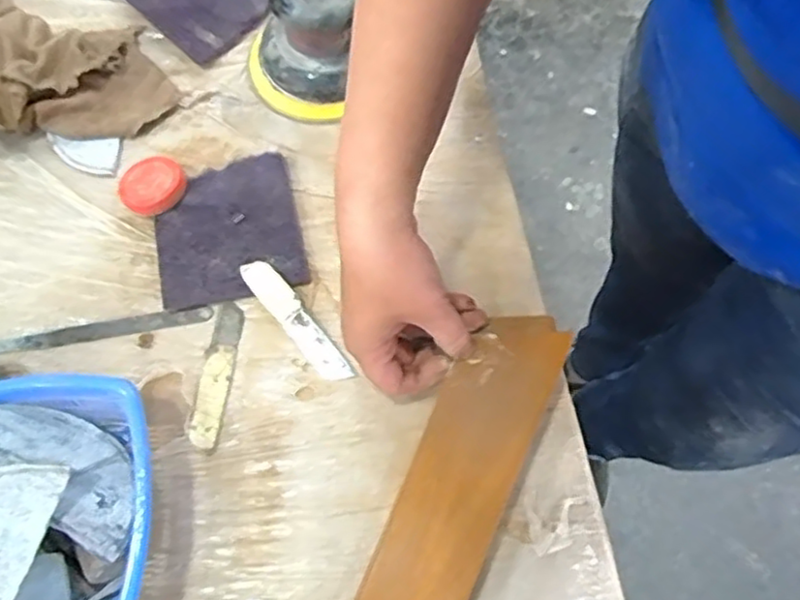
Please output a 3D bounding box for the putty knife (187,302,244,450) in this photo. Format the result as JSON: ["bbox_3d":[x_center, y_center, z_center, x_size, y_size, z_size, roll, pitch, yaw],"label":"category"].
[{"bbox_3d":[-0.122,0.049,0.448,0.021,0.004,0.096,9,70,4],"label":"putty knife"}]

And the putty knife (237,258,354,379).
[{"bbox_3d":[-0.070,0.014,0.459,0.021,0.007,0.102,-39,87,-12],"label":"putty knife"}]

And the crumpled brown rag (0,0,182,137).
[{"bbox_3d":[-0.286,-0.180,0.506,0.221,0.059,0.140,14,71,5],"label":"crumpled brown rag"}]

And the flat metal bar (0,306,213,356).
[{"bbox_3d":[-0.212,0.023,0.462,0.165,0.008,0.013,-9,70,-3],"label":"flat metal bar"}]

